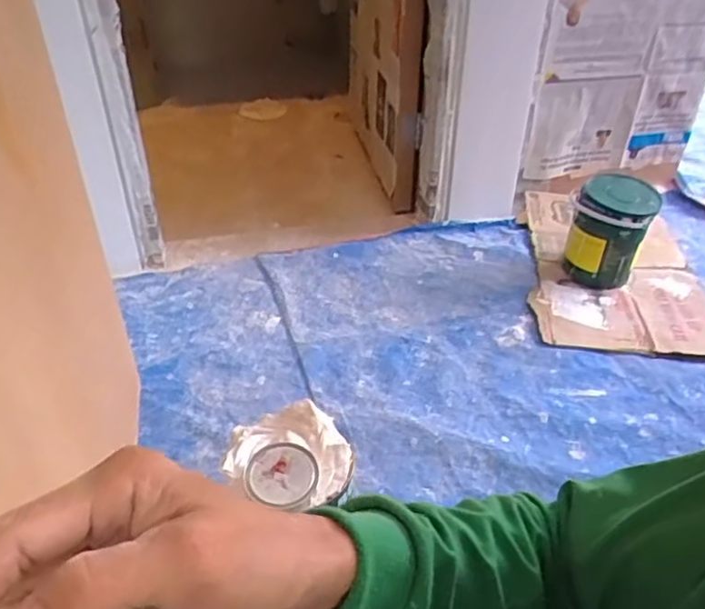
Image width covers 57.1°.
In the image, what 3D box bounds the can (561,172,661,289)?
[{"bbox_3d":[0.638,-0.190,1.605,0.182,0.242,0.192,1,38,-1],"label":"can"}]

